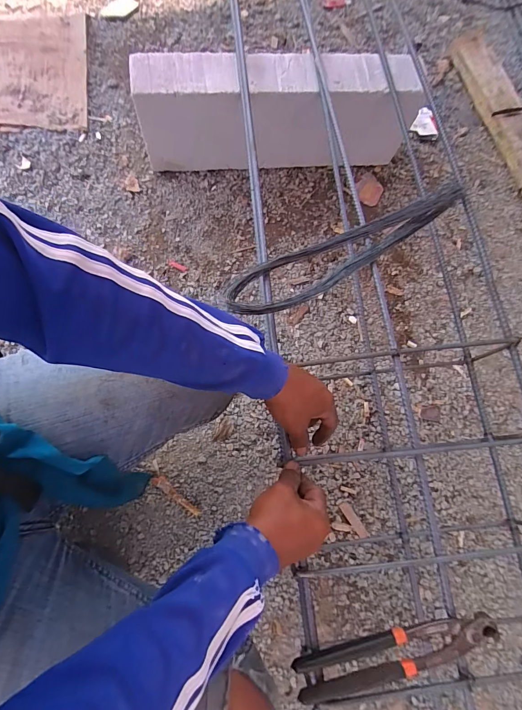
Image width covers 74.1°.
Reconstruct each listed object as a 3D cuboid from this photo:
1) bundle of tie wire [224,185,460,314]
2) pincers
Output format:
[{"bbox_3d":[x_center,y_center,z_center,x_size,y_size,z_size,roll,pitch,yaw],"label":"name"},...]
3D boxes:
[{"bbox_3d":[0.129,-0.155,0.505,0.394,0.033,0.082,-27,79,-12],"label":"bundle of tie wire"},{"bbox_3d":[0.148,0.326,0.375,0.220,0.021,0.045,-11,76,-8],"label":"pincers"}]

